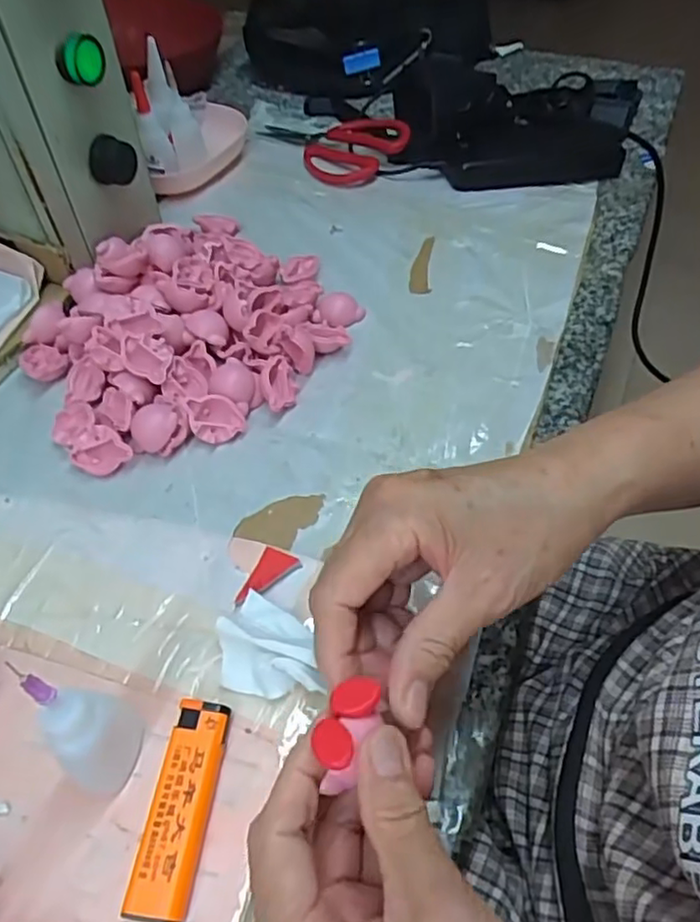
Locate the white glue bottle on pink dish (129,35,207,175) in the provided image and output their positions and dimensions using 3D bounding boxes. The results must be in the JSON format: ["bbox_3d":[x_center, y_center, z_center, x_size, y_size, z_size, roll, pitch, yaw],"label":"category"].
[{"bbox_3d":[-0.152,-0.284,0.545,0.043,0.089,0.054,12,54,10],"label":"white glue bottle on pink dish"}]

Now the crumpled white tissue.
[{"bbox_3d":[-0.039,0.086,0.306,0.045,0.020,0.052,-7,53,-4],"label":"crumpled white tissue"}]

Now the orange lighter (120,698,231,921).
[{"bbox_3d":[-0.069,0.142,0.268,0.024,0.013,0.079,5,53,5],"label":"orange lighter"}]

